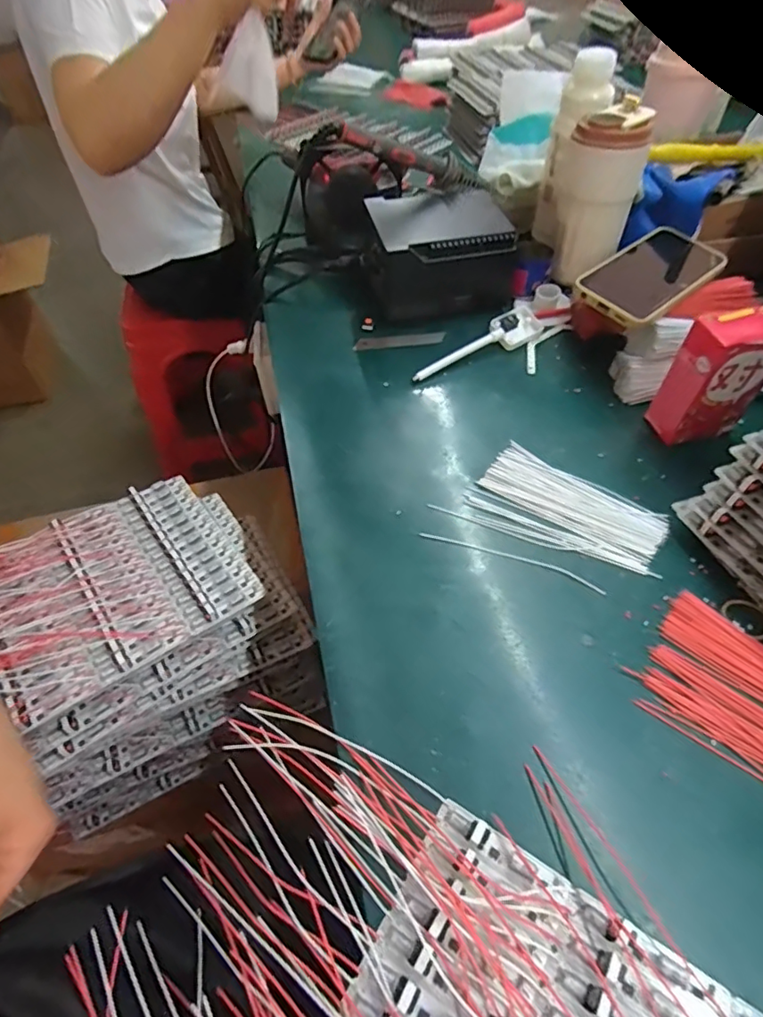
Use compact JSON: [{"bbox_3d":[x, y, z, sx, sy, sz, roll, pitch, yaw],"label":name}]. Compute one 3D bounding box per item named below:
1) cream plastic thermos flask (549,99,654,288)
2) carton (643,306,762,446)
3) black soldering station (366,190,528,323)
[{"bbox_3d":[0.212,-0.307,0.532,0.077,0.144,0.071,-11,50,-7],"label":"cream plastic thermos flask"},{"bbox_3d":[0.275,-0.106,0.440,0.068,0.112,0.041,-5,52,-4],"label":"carton"},{"bbox_3d":[0.061,-0.267,0.556,0.151,0.078,0.097,-11,52,-8],"label":"black soldering station"}]

